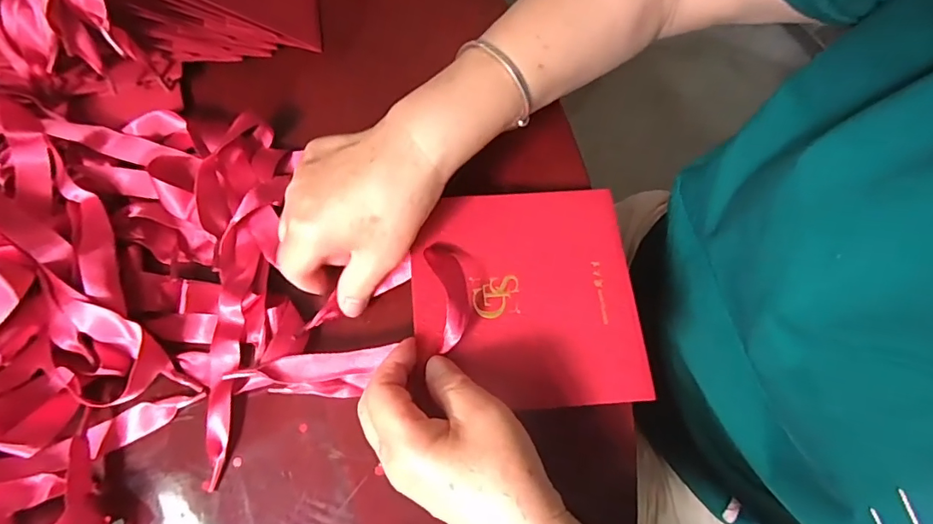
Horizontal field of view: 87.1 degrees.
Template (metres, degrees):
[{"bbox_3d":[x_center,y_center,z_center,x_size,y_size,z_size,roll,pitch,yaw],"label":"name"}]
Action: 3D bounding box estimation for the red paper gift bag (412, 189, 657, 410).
[{"bbox_3d":[0.037,0.018,0.303,0.134,0.019,0.135,-4,73,-1],"label":"red paper gift bag"}]

